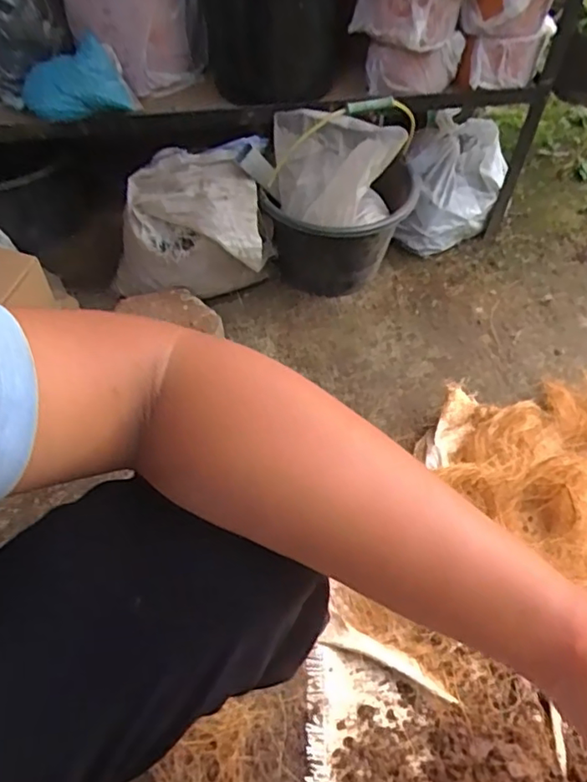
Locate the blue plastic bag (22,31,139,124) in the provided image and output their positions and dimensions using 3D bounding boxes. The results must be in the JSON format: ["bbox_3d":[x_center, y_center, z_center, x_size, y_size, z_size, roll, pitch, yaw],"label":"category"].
[{"bbox_3d":[-0.320,-0.454,0.858,0.162,0.101,0.055,-12,53,-9],"label":"blue plastic bag"}]

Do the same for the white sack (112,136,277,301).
[{"bbox_3d":[-0.176,-0.274,1.028,0.274,0.248,0.164,-8,55,-6],"label":"white sack"}]

